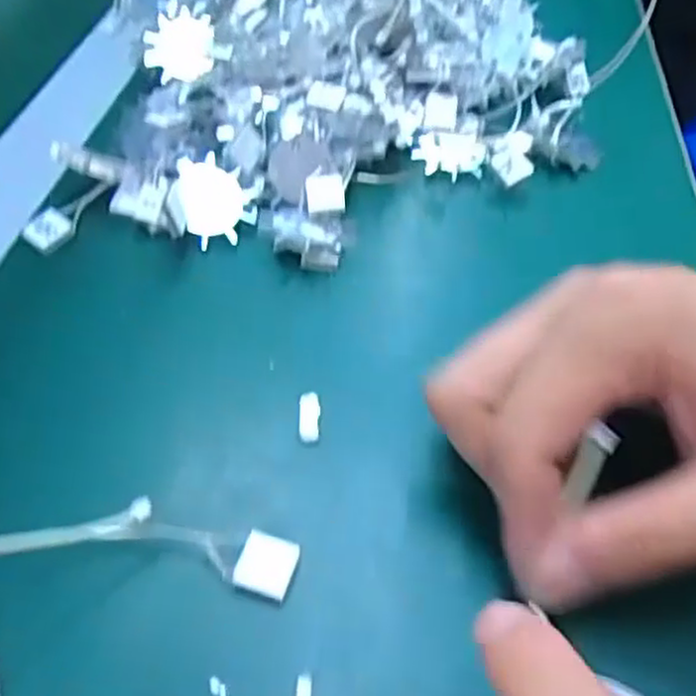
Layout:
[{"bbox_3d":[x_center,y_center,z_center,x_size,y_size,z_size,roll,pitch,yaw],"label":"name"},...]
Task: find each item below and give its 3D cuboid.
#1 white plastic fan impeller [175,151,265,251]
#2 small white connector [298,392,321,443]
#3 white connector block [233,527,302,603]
[{"bbox_3d":[-0.054,-0.063,0.315,0.036,0.004,0.042,1,65,-22],"label":"white plastic fan impeller"},{"bbox_3d":[-0.013,0.023,0.252,0.007,0.004,0.018,1,47,-3],"label":"small white connector"},{"bbox_3d":[-0.023,0.062,0.213,0.016,0.004,0.017,14,48,9],"label":"white connector block"}]

